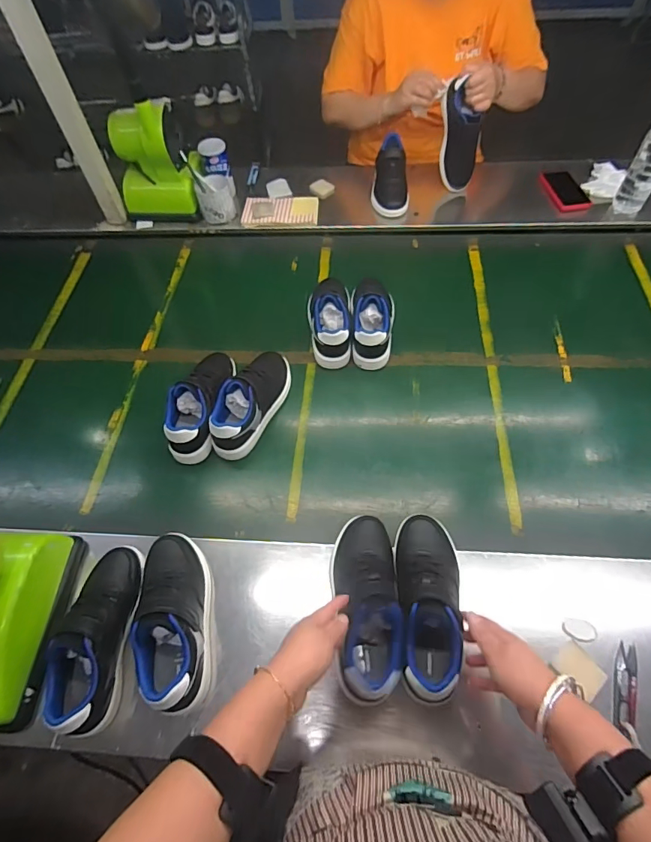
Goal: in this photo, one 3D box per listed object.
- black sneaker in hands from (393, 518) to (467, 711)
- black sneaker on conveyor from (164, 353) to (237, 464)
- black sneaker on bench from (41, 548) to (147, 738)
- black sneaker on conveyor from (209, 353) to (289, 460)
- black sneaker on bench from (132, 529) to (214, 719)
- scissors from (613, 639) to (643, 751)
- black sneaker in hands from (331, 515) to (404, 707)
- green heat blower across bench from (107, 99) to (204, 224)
[{"bbox_3d":[0.131,0.221,0.551,0.081,0.081,0.219,1,53,5],"label":"black sneaker in hands"},{"bbox_3d":[-0.215,-0.041,0.776,0.081,0.099,0.220,7,60,8],"label":"black sneaker on conveyor"},{"bbox_3d":[-0.291,0.260,0.553,0.074,0.085,0.215,-1,59,0],"label":"black sneaker on bench"},{"bbox_3d":[-0.130,-0.046,0.779,0.078,0.096,0.222,15,61,13],"label":"black sneaker on conveyor"},{"bbox_3d":[-0.196,0.246,0.564,0.078,0.079,0.214,-15,60,-8],"label":"black sneaker on bench"},{"bbox_3d":[0.364,0.325,0.529,0.024,0.017,0.105,14,61,12],"label":"scissors"},{"bbox_3d":[0.051,0.223,0.556,0.081,0.088,0.221,-4,47,2],"label":"black sneaker in hands"},{"bbox_3d":[-0.400,-0.599,1.040,0.189,0.257,0.108,5,59,4],"label":"green heat blower across bench"}]

